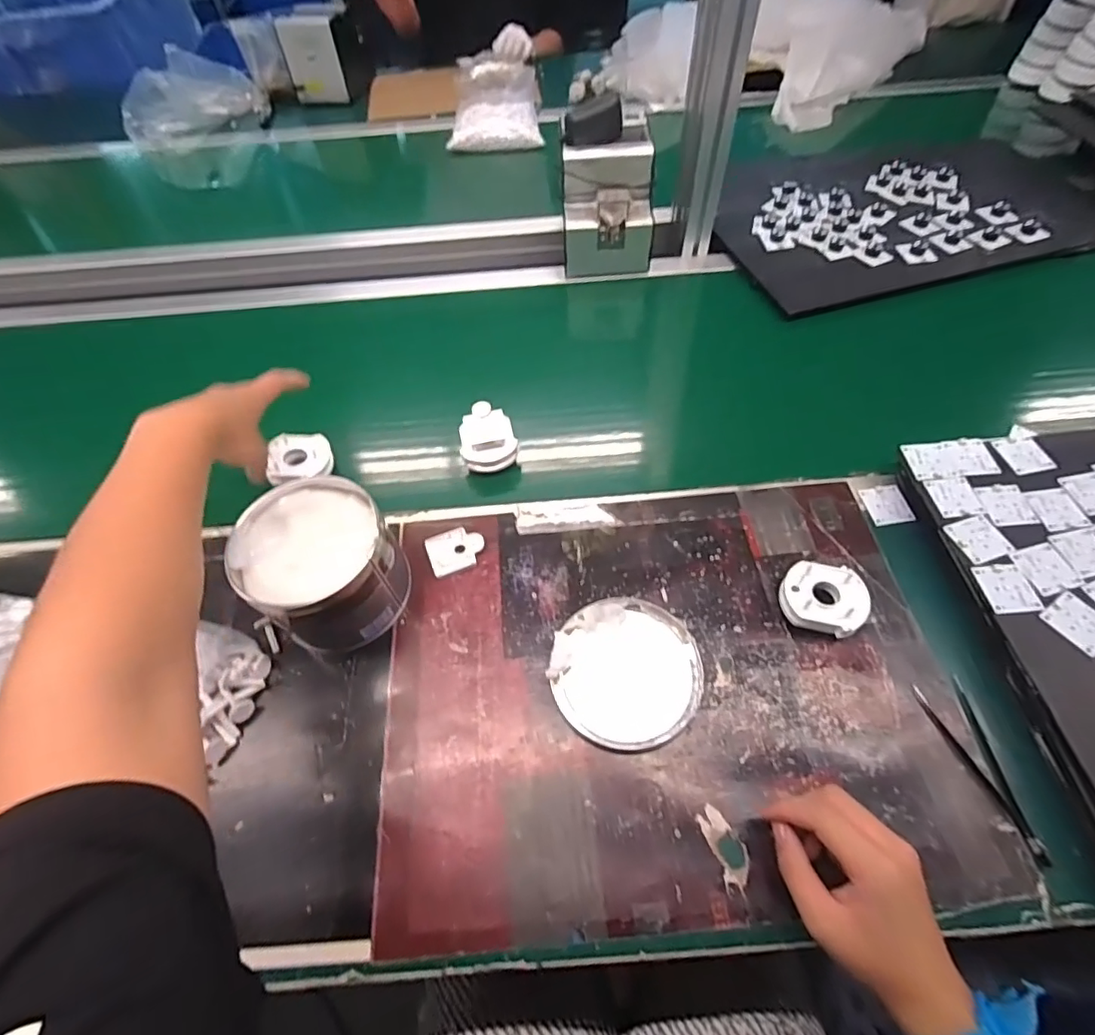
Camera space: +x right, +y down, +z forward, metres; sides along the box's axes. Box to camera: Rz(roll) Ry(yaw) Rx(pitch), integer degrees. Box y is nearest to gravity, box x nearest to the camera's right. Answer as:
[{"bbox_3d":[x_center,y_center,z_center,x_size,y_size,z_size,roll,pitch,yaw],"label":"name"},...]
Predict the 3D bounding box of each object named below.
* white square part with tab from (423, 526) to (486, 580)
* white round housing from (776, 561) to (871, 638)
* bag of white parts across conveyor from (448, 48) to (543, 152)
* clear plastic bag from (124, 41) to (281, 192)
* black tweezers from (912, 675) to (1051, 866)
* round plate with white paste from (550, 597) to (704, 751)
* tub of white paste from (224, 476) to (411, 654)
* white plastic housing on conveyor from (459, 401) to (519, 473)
[{"bbox_3d":[-0.093,0.033,0.559,0.056,0.007,0.045,-21,58,-10],"label":"white square part with tab"},{"bbox_3d":[0.246,0.073,0.495,0.067,0.037,0.058,22,62,15],"label":"white round housing"},{"bbox_3d":[-0.106,-0.850,1.126,0.181,0.050,0.305,-4,57,1],"label":"bag of white parts across conveyor"},{"bbox_3d":[-0.755,-0.860,1.220,0.287,0.217,0.132,-23,58,-12],"label":"clear plastic bag"},{"bbox_3d":[0.344,0.193,0.430,0.040,0.012,0.133,-11,57,-4],"label":"black tweezers"},{"bbox_3d":[0.070,0.133,0.484,0.126,0.022,0.125,-1,57,2],"label":"round plate with white paste"},{"bbox_3d":[-0.204,0.043,0.505,0.127,0.094,0.134,-1,57,2],"label":"tub of white paste"},{"bbox_3d":[-0.066,-0.090,0.620,0.061,0.047,0.061,-8,57,-2],"label":"white plastic housing on conveyor"}]

